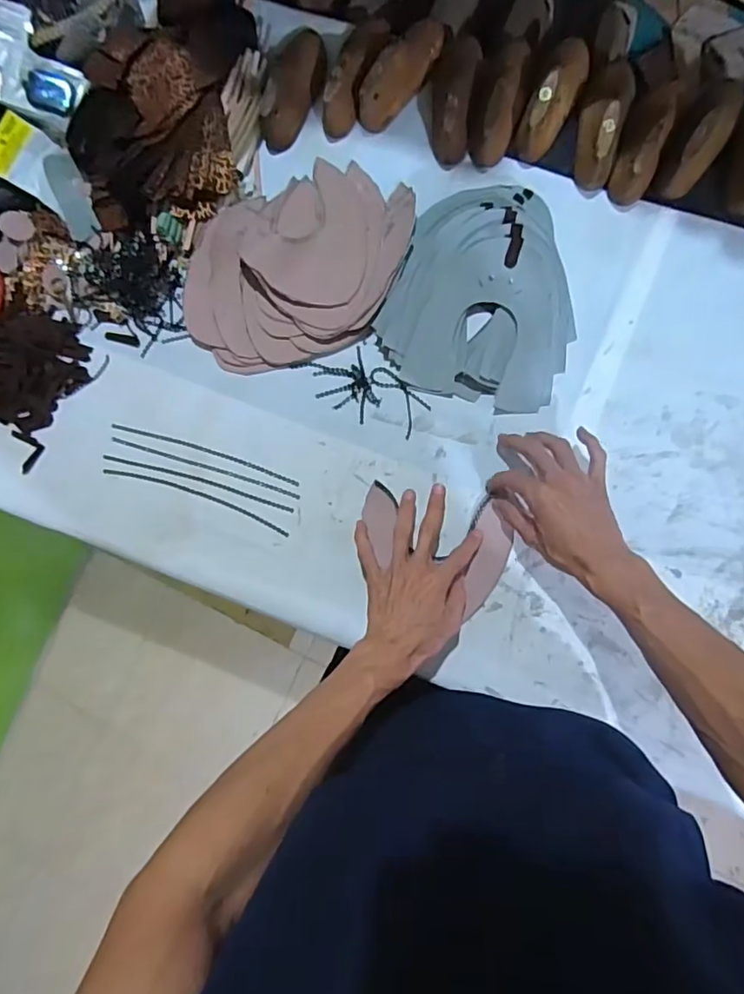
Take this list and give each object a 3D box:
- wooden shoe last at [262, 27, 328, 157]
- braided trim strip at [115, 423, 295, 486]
[{"bbox_3d":[-0.091,-0.481,0.631,0.049,0.035,0.137,16,89,7],"label":"wooden shoe last"},{"bbox_3d":[-0.195,-0.052,0.639,0.232,0.011,0.010,18,90,7],"label":"braided trim strip"}]

